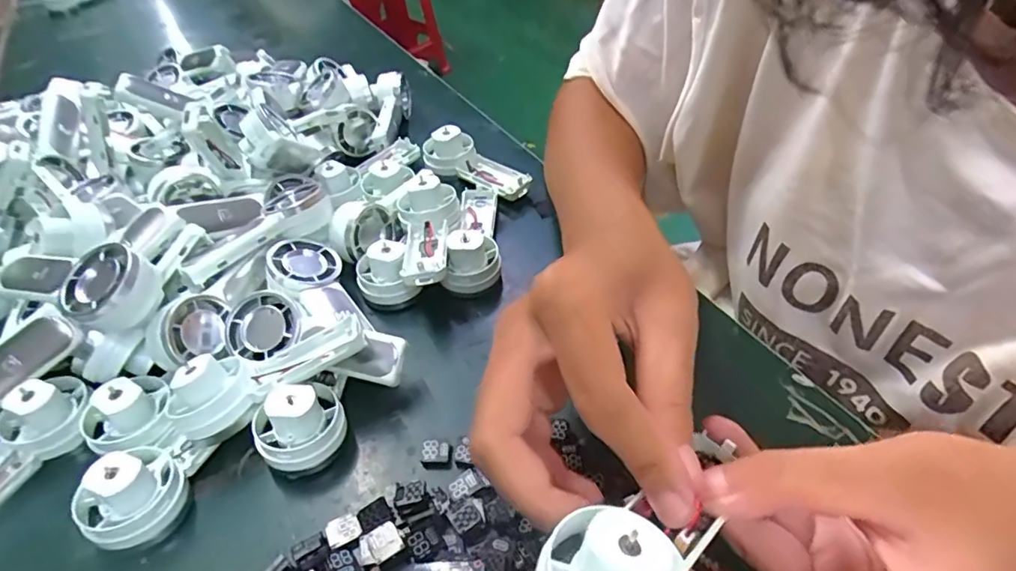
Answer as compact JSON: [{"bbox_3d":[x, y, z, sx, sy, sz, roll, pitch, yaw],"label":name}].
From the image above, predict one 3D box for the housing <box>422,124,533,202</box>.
[{"bbox_3d":[-0.024,-0.089,0.408,0.087,0.033,0.037,25,53,27],"label":"housing"}]

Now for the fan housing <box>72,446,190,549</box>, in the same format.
[{"bbox_3d":[-0.158,0.088,0.234,0.030,0.030,0.038,20,51,24],"label":"fan housing"}]

